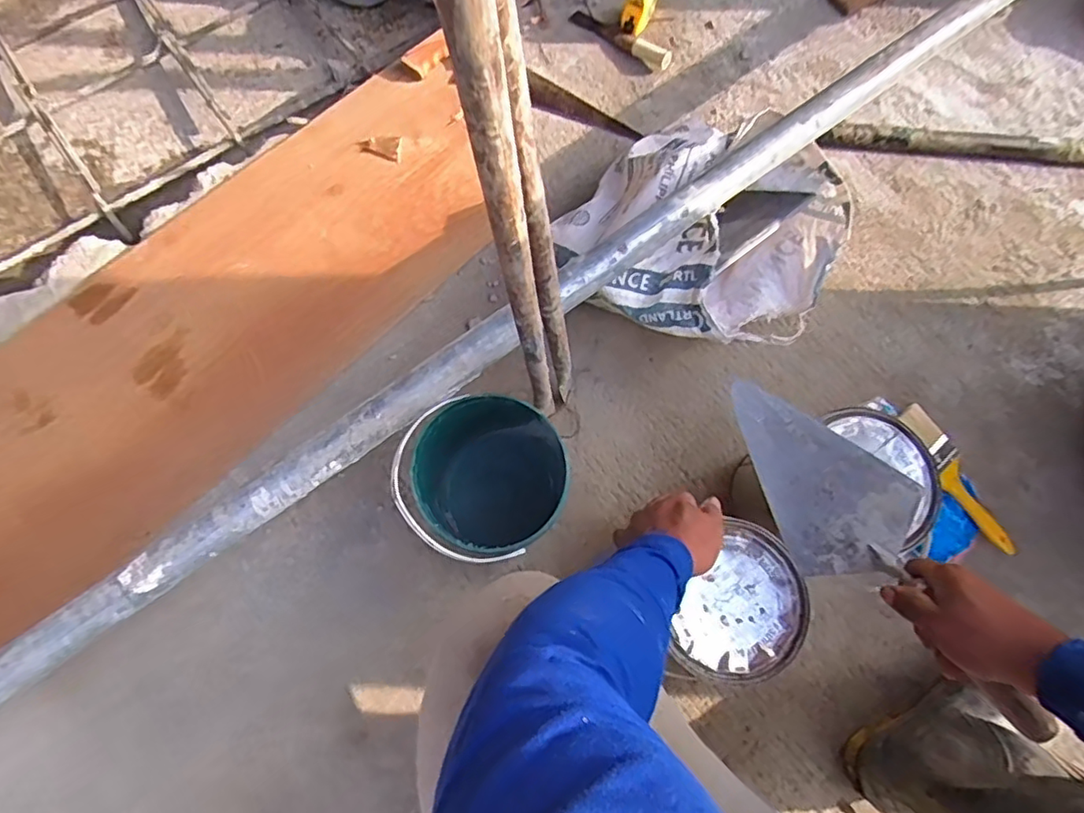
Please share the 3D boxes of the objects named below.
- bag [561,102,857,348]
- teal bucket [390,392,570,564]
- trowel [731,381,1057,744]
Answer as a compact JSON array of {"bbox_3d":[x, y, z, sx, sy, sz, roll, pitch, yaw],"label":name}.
[{"bbox_3d":[0.232,-0.239,0.835,0.355,0.181,0.329,36,77,8],"label":"bag"},{"bbox_3d":[-0.061,0.092,0.713,0.175,0.256,0.177,0,75,-1],"label":"teal bucket"},{"bbox_3d":[0.332,0.136,0.583,0.125,0.065,0.404,-31,67,-8],"label":"trowel"}]

